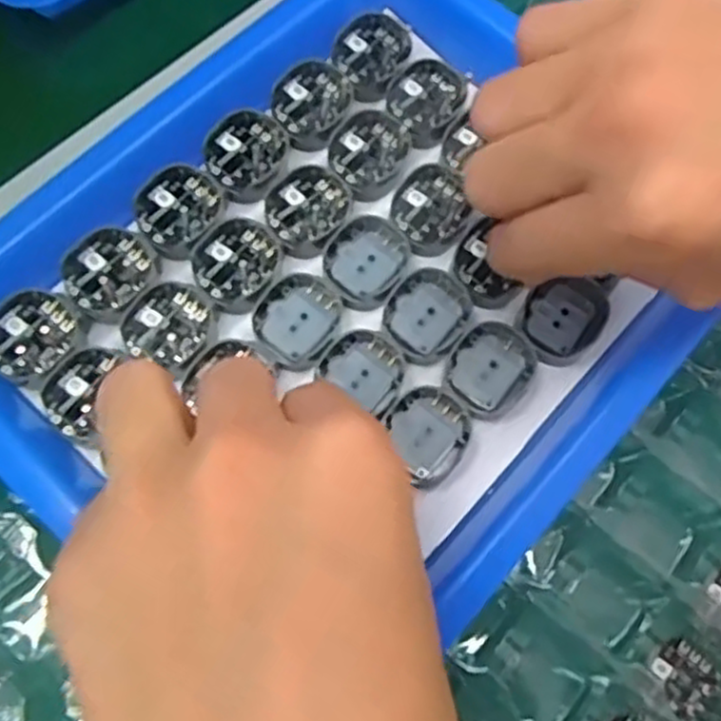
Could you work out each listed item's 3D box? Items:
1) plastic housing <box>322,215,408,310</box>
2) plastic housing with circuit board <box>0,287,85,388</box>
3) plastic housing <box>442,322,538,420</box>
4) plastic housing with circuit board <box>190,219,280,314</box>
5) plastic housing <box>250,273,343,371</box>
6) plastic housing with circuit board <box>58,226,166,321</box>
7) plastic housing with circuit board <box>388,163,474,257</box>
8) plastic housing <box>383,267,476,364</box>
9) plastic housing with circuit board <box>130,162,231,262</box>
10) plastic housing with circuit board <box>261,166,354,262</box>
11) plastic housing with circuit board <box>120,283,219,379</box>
[{"bbox_3d":[0.001,-0.031,0.234,0.024,0.004,0.030,24,71,7],"label":"plastic housing"},{"bbox_3d":[-0.096,-0.008,0.216,0.024,0.005,0.027,33,72,10],"label":"plastic housing with circuit board"},{"bbox_3d":[0.040,0.003,0.229,0.025,0.007,0.028,26,71,8],"label":"plastic housing"},{"bbox_3d":[-0.039,-0.031,0.228,0.025,0.004,0.029,35,73,11],"label":"plastic housing with circuit board"},{"bbox_3d":[-0.020,-0.013,0.226,0.025,0.004,0.029,24,71,7],"label":"plastic housing"},{"bbox_3d":[-0.077,-0.028,0.224,0.024,0.004,0.028,40,74,12],"label":"plastic housing with circuit board"},{"bbox_3d":[0.023,-0.050,0.239,0.025,0.004,0.030,24,71,7],"label":"plastic housing with circuit board"},{"bbox_3d":[0.021,-0.014,0.231,0.025,0.004,0.029,35,73,11],"label":"plastic housing"},{"bbox_3d":[-0.058,-0.048,0.232,0.024,0.004,0.029,34,73,10],"label":"plastic housing with circuit board"},{"bbox_3d":[-0.018,-0.050,0.235,0.026,0.004,0.030,36,73,11],"label":"plastic housing with circuit board"},{"bbox_3d":[-0.057,-0.011,0.221,0.026,0.004,0.026,33,72,10],"label":"plastic housing with circuit board"}]

